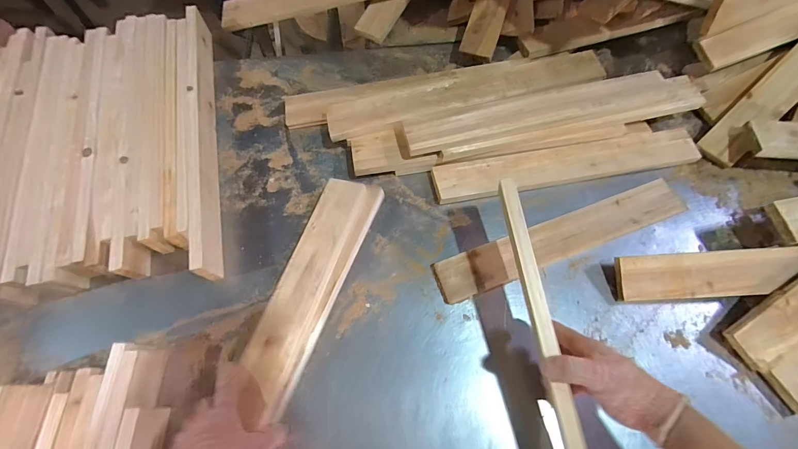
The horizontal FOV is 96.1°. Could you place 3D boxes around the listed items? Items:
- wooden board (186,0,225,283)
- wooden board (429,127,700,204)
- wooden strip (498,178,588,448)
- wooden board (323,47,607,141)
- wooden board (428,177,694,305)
[{"bbox_3d":[-0.361,-0.173,0.664,0.023,0.075,0.566,-12,68,-6],"label":"wooden board"},{"bbox_3d":[0.312,-0.112,0.659,0.501,0.034,0.077,-11,67,-5],"label":"wooden board"},{"bbox_3d":[0.187,0.171,0.432,0.023,0.020,0.483,-9,75,-5],"label":"wooden strip"},{"bbox_3d":[0.130,-0.251,0.675,0.531,0.025,0.094,-15,66,-6],"label":"wooden board"},{"bbox_3d":[0.279,0.021,0.606,0.458,0.026,0.070,-20,69,-9],"label":"wooden board"}]

